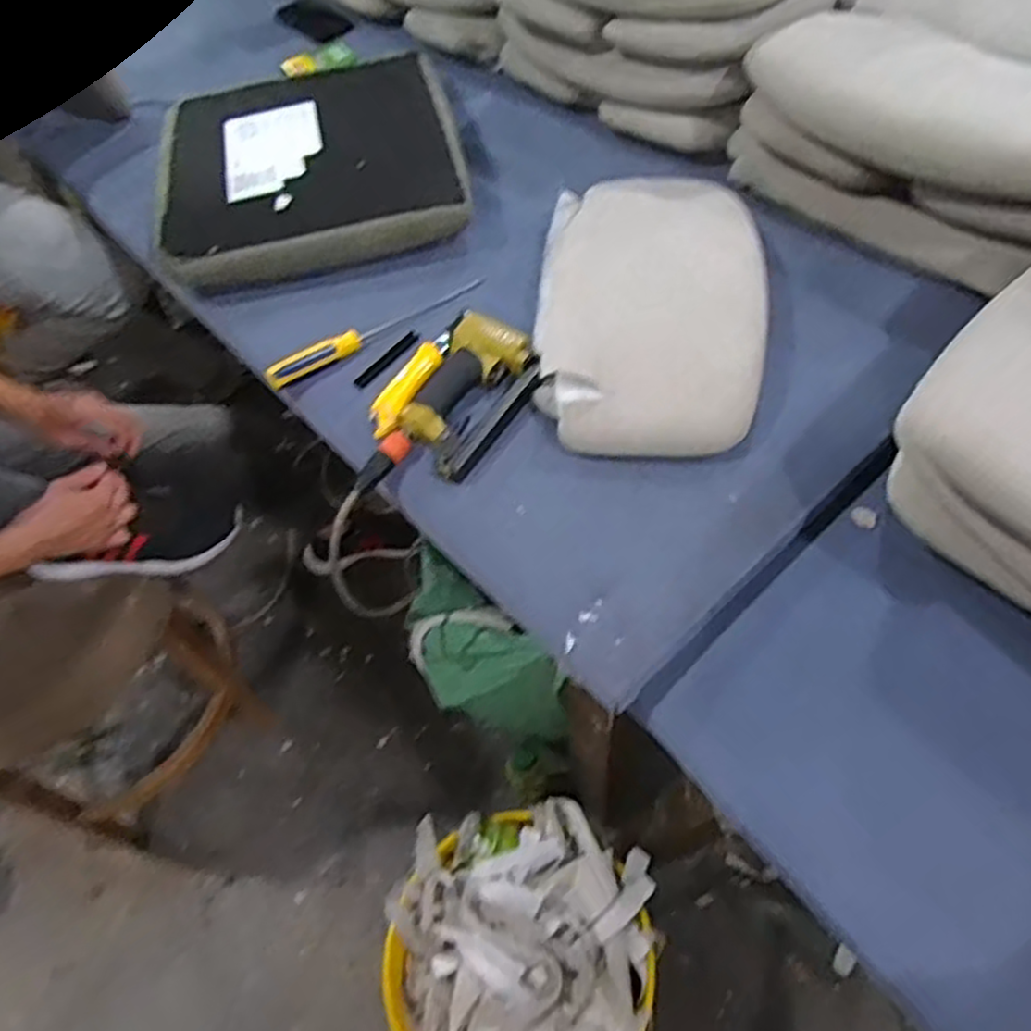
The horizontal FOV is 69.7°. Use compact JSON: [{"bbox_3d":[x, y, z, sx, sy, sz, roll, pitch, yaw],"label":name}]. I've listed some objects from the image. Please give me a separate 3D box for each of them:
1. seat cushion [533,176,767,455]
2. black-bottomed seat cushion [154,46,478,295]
[{"bbox_3d":[0.157,-0.263,0.841,0.246,0.061,0.429,3,57,8],"label":"seat cushion"},{"bbox_3d":[-0.284,-0.501,1.032,0.418,0.060,0.411,-13,56,-3],"label":"black-bottomed seat cushion"}]

